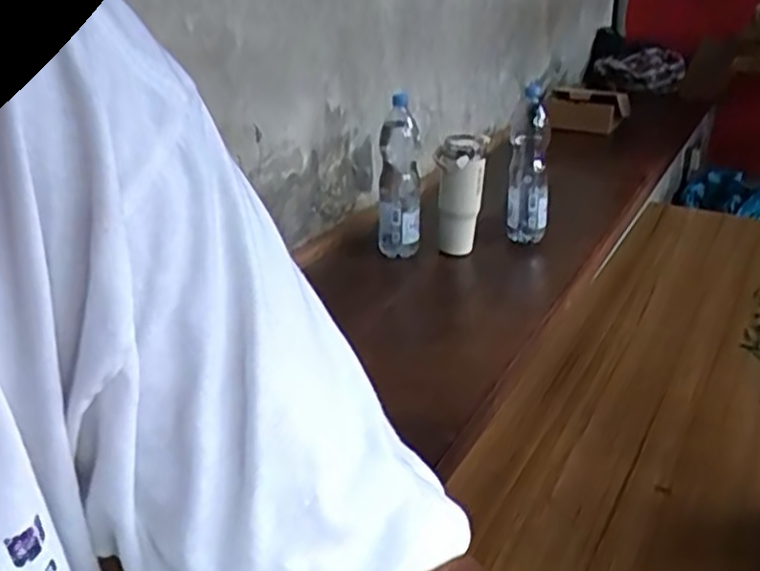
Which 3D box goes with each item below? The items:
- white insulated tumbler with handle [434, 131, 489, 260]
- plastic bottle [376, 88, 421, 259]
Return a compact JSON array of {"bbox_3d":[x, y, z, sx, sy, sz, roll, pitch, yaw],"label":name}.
[{"bbox_3d":[0.171,-0.195,1.580,0.099,0.250,0.088,2,25,2],"label":"white insulated tumbler with handle"},{"bbox_3d":[0.043,-0.226,1.558,0.089,0.333,0.115,2,25,0],"label":"plastic bottle"}]

